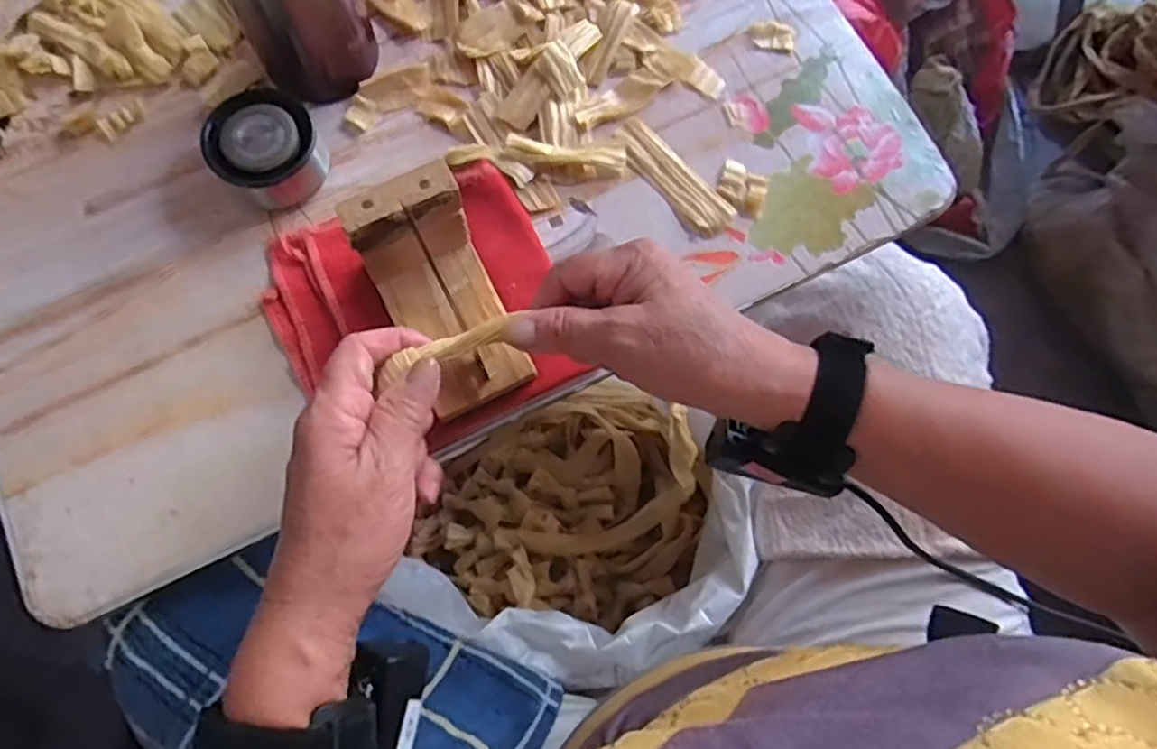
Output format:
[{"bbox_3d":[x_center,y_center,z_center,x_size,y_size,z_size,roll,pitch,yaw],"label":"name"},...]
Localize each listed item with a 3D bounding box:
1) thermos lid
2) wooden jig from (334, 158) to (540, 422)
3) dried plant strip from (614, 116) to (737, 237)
[{"bbox_3d":[-0.186,-0.135,0.413,0.063,0.042,0.059,-42,80,-12],"label":"thermos lid"},{"bbox_3d":[-0.072,-0.040,0.370,0.059,0.083,0.105,-27,77,-9],"label":"wooden jig"},{"bbox_3d":[0.061,-0.128,0.442,0.029,0.006,0.096,-39,79,-11],"label":"dried plant strip"}]

